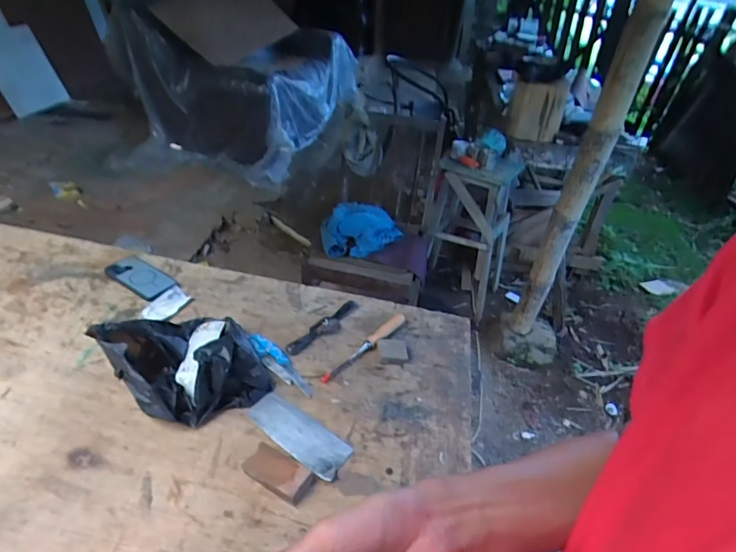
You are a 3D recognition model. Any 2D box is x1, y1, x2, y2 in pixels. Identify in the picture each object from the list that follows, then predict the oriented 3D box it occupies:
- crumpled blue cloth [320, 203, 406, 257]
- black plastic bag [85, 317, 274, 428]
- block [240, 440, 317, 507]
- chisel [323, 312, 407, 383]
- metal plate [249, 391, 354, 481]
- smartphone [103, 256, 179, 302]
[{"bbox_3d":[-0.016,-0.171,1.752,0.324,0.142,0.222,-4,38,-8],"label":"crumpled blue cloth"},{"bbox_3d":[-0.310,0.139,0.789,0.231,0.109,0.221,-25,46,-31],"label":"black plastic bag"},{"bbox_3d":[-0.133,0.292,0.680,0.100,0.028,0.059,23,40,21],"label":"block"},{"bbox_3d":[-0.001,0.140,0.906,0.030,0.020,0.242,29,43,27],"label":"chisel"},{"bbox_3d":[-0.114,0.258,0.744,0.180,0.005,0.069,27,42,24],"label":"metal plate"},{"bbox_3d":[-0.502,0.005,1.005,0.172,0.016,0.082,25,41,23],"label":"smartphone"}]

